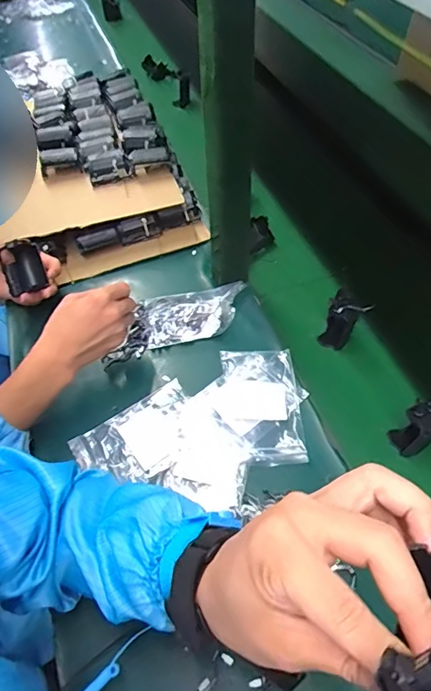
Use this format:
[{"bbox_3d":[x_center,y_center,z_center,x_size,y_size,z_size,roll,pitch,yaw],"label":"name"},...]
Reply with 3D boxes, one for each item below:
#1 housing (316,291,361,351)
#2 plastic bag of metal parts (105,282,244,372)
[{"bbox_3d":[0.169,-0.031,0.618,0.042,0.078,0.038,24,56,20],"label":"housing"},{"bbox_3d":[-0.062,-0.036,0.655,0.216,0.032,0.091,-25,55,-6],"label":"plastic bag of metal parts"}]

